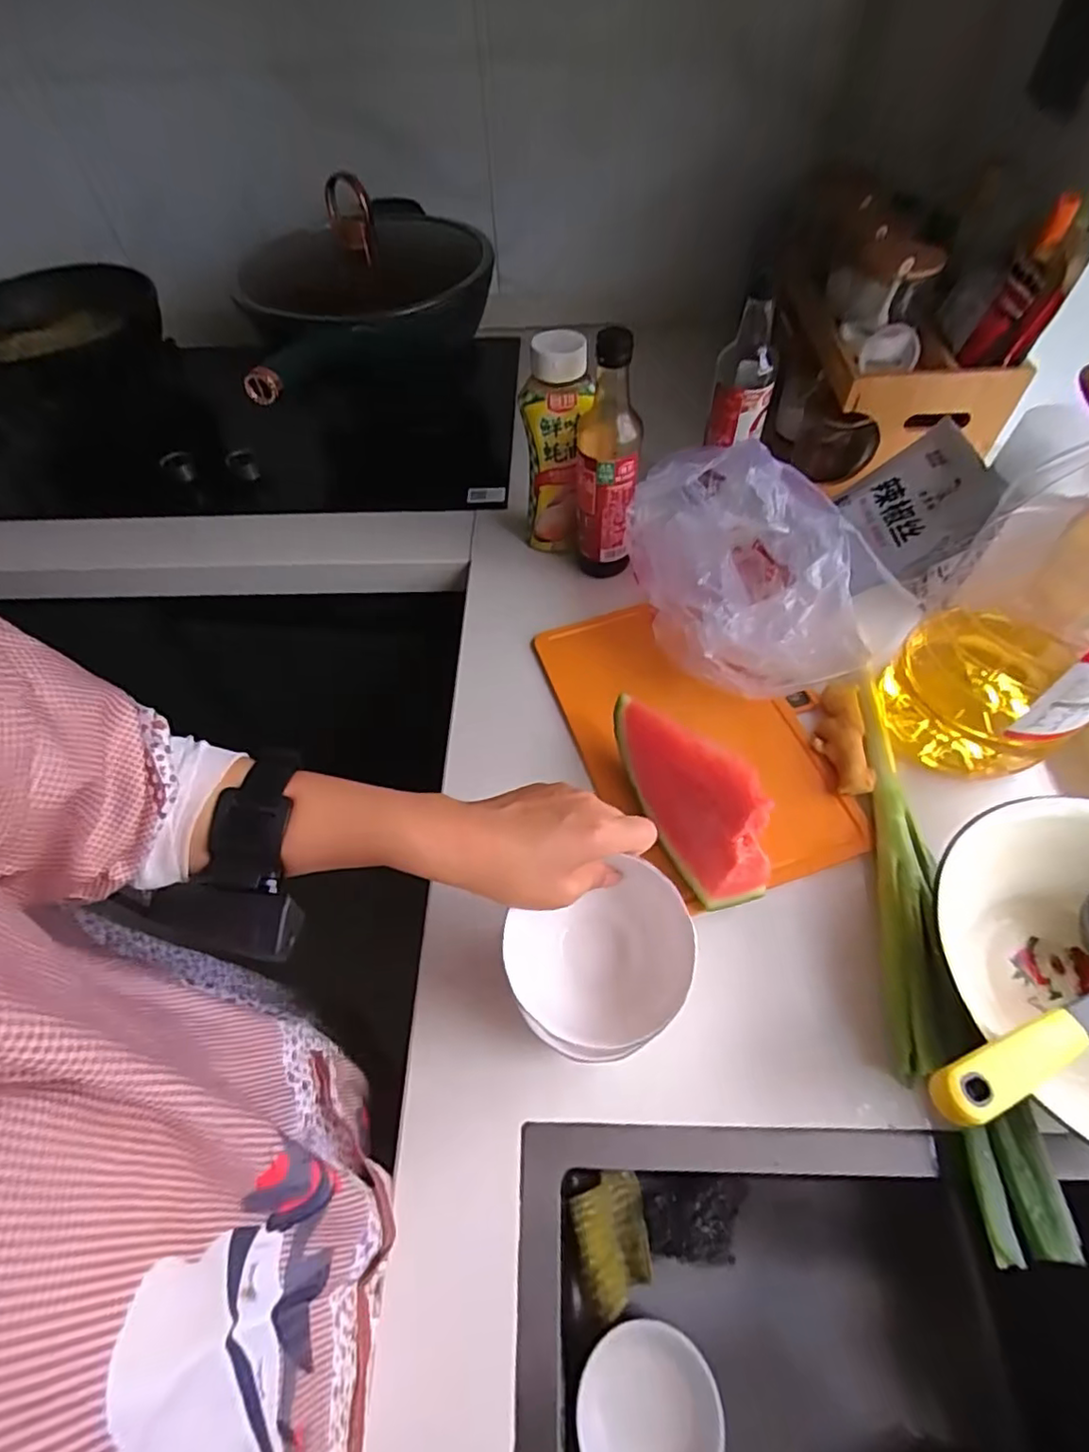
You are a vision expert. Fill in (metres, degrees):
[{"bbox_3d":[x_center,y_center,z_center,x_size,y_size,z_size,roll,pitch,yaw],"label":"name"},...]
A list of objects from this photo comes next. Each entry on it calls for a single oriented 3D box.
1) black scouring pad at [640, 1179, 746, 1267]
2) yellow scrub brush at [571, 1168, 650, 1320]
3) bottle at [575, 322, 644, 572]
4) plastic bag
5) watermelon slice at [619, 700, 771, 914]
[{"bbox_3d":[0.131,0.430,0.537,0.085,0.050,0.055,-3,56,1],"label":"black scouring pad"},{"bbox_3d":[0.062,0.447,0.538,0.063,0.025,0.085,-15,57,-7],"label":"yellow scrub brush"},{"bbox_3d":[0.062,-0.261,0.620,0.059,0.242,0.066,0,56,3],"label":"bottle"},{"bbox_3d":[0.208,-0.156,0.585,0.200,0.156,0.237,-15,57,-7],"label":"plastic bag"},{"bbox_3d":[0.106,0.052,0.490,0.048,0.127,0.178,-25,59,-14],"label":"watermelon slice"}]

